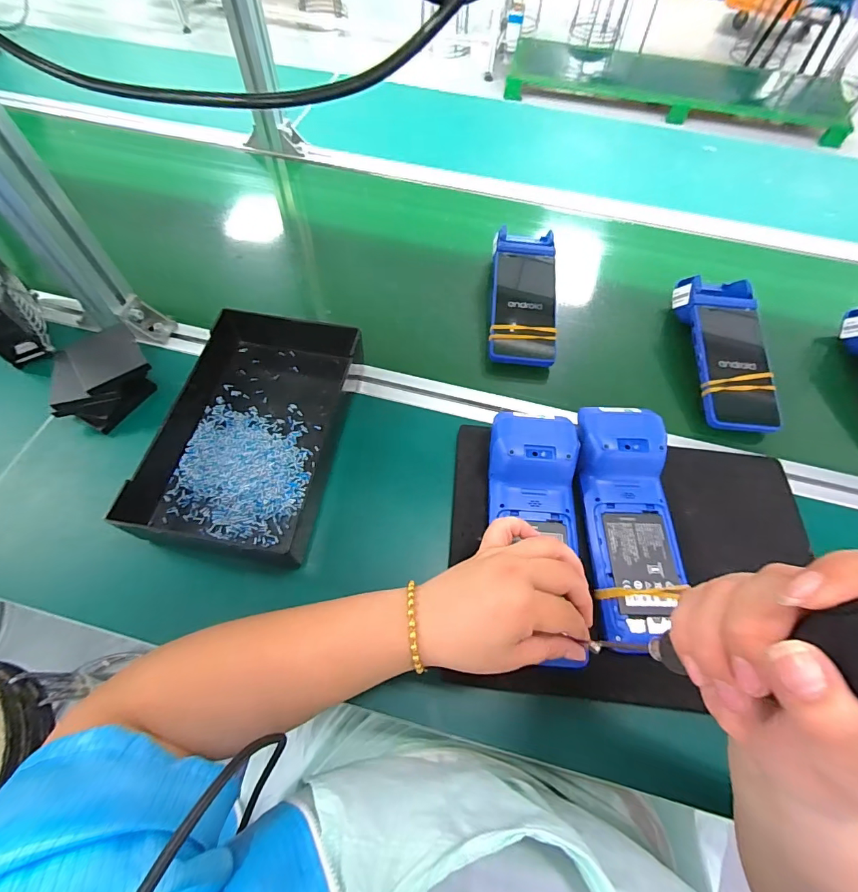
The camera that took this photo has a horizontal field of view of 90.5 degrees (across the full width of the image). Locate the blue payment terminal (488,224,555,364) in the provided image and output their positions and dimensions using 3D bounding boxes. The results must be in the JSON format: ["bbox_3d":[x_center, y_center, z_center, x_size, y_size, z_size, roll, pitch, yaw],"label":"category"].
[{"bbox_3d":[0.123,-0.199,0.564,0.083,0.050,0.219,6,62,1],"label":"blue payment terminal"}]

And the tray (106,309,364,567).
[{"bbox_3d":[-0.175,-0.035,0.448,0.169,0.050,0.294,8,62,2],"label":"tray"}]

